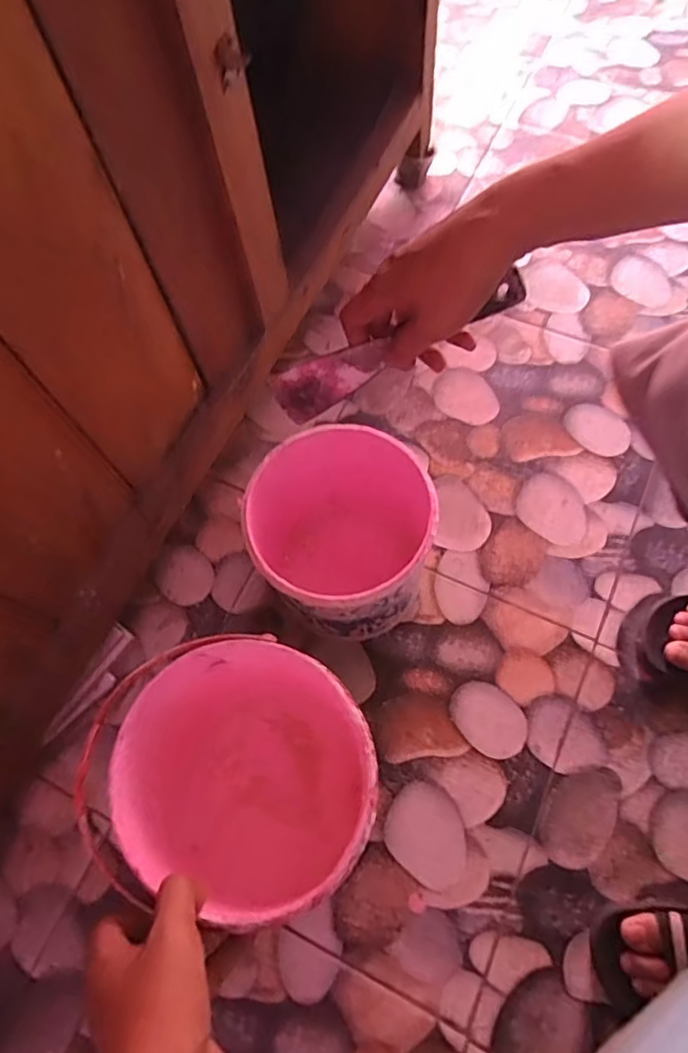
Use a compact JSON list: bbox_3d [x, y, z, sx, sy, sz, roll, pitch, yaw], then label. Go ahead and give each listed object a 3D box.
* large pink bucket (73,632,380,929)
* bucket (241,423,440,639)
[{"bbox_3d":[-0.075,0.199,0.468,0.193,0.192,0.188,-1,68,2],"label":"large pink bucket"},{"bbox_3d":[0.003,0.017,0.628,0.171,0.185,0.178,-1,68,2],"label":"bucket"}]

